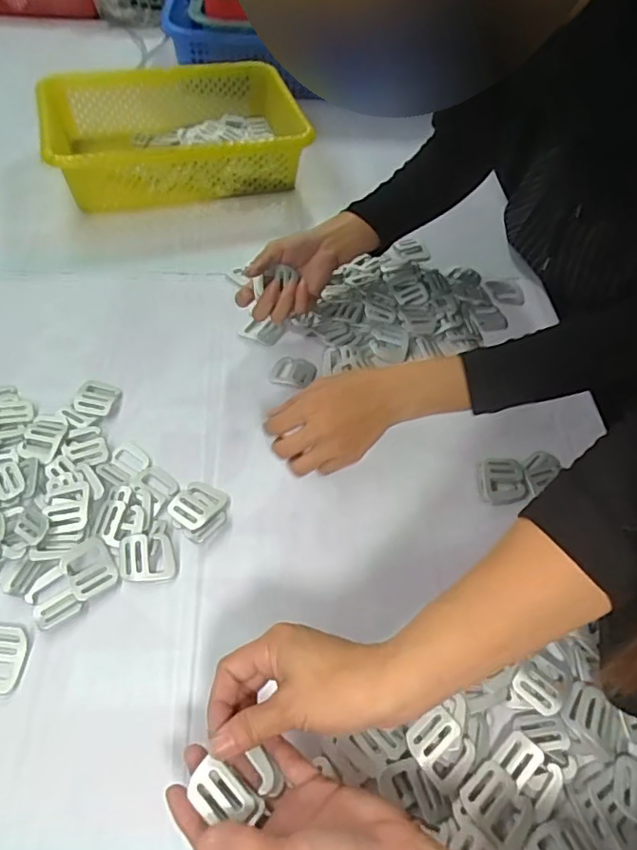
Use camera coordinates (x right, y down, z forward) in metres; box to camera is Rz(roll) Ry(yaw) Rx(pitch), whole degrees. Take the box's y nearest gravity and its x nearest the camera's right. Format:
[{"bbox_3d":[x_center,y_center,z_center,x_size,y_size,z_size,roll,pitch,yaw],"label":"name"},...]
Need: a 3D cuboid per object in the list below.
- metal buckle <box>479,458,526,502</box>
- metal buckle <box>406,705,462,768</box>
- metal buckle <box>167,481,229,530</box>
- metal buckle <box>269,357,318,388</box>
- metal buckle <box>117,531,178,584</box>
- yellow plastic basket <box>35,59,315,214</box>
[{"bbox_3d":[0.177,0.053,0.546,0.039,0.011,0.044,-5,70,1],"label":"metal buckle"},{"bbox_3d":[0.080,0.219,0.402,0.037,0.009,0.025,-30,61,-24],"label":"metal buckle"},{"bbox_3d":[-0.108,0.071,0.515,0.040,0.008,0.045,28,56,15],"label":"metal buckle"},{"bbox_3d":[-0.028,-0.059,0.623,0.049,0.005,0.040,9,53,2],"label":"metal buckle"},{"bbox_3d":[-0.145,0.112,0.481,0.045,0.004,0.040,-4,67,-10],"label":"metal buckle"},{"bbox_3d":[-0.191,-0.429,0.830,0.392,0.096,0.284,-17,57,-17],"label":"yellow plastic basket"}]

